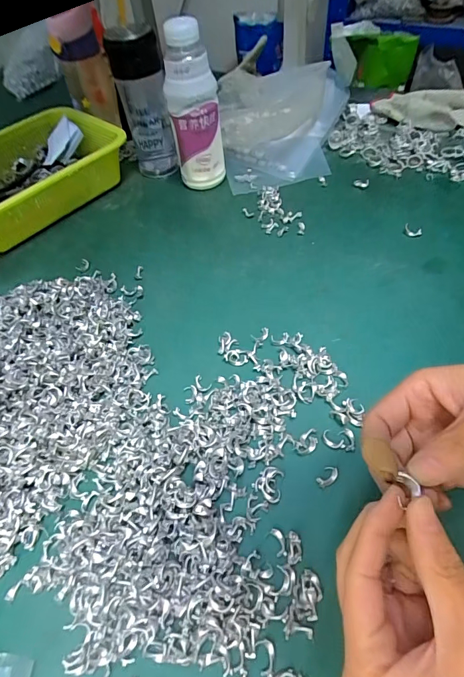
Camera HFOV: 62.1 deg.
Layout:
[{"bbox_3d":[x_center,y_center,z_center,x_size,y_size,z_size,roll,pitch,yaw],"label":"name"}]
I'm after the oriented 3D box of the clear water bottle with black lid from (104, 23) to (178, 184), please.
[{"bbox_3d":[-0.124,-0.332,0.555,0.066,0.189,0.072,-11,52,-4],"label":"clear water bottle with black lid"}]

